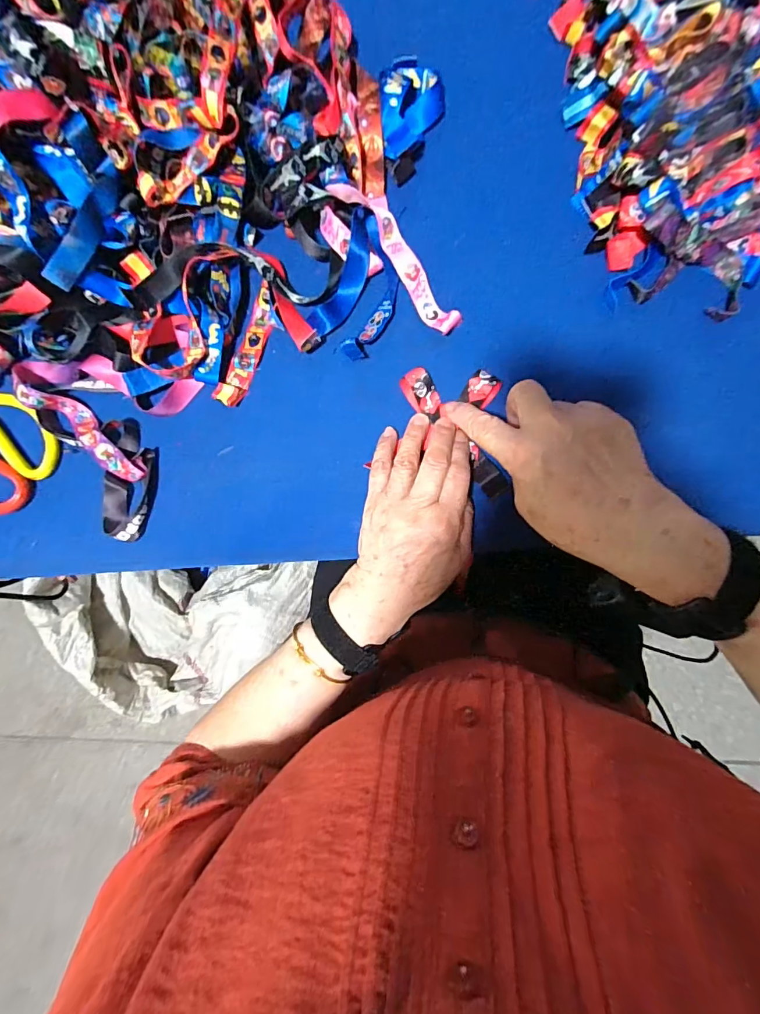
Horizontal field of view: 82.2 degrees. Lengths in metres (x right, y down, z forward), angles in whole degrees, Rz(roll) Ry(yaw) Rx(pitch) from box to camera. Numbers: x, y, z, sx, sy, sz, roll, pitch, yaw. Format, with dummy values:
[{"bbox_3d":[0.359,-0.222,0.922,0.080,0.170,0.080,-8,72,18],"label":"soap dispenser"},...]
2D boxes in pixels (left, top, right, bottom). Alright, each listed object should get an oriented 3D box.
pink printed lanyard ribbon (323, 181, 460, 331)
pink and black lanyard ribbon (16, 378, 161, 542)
[{"bbox_3d":[0.005,-0.201,0.366,0.063,0.034,0.145,-29,87,3],"label":"pink printed lanyard ribbon"},{"bbox_3d":[-0.247,-0.051,0.386,0.068,0.016,0.158,-33,87,2],"label":"pink and black lanyard ribbon"}]

